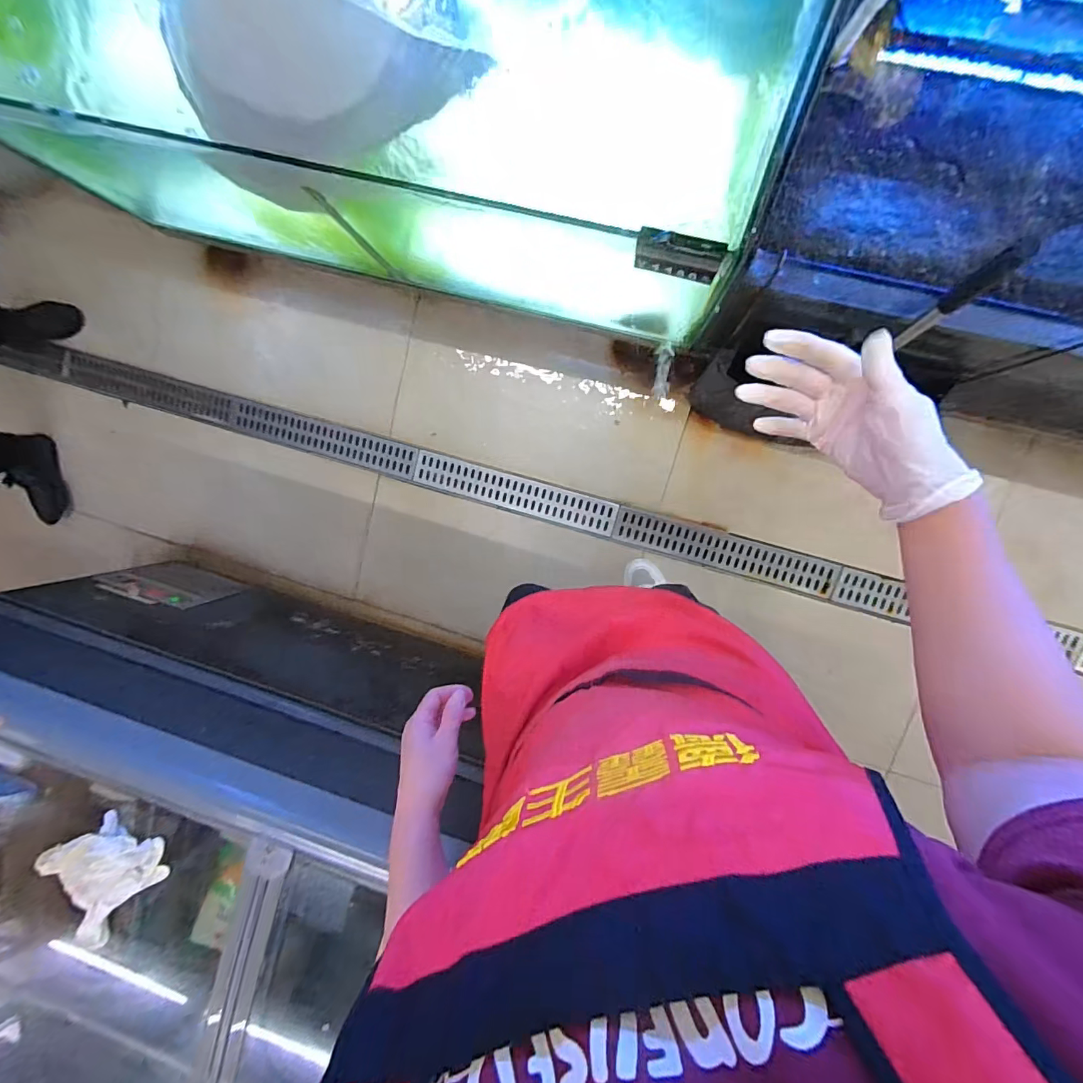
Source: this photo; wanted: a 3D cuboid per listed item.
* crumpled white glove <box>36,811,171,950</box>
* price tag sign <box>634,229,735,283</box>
[{"bbox_3d":[-0.606,0.466,0.684,0.132,0.054,0.142,-34,90,9],"label":"crumpled white glove"},{"bbox_3d":[0.196,-0.402,0.691,0.124,0.075,0.025,15,97,6],"label":"price tag sign"}]

